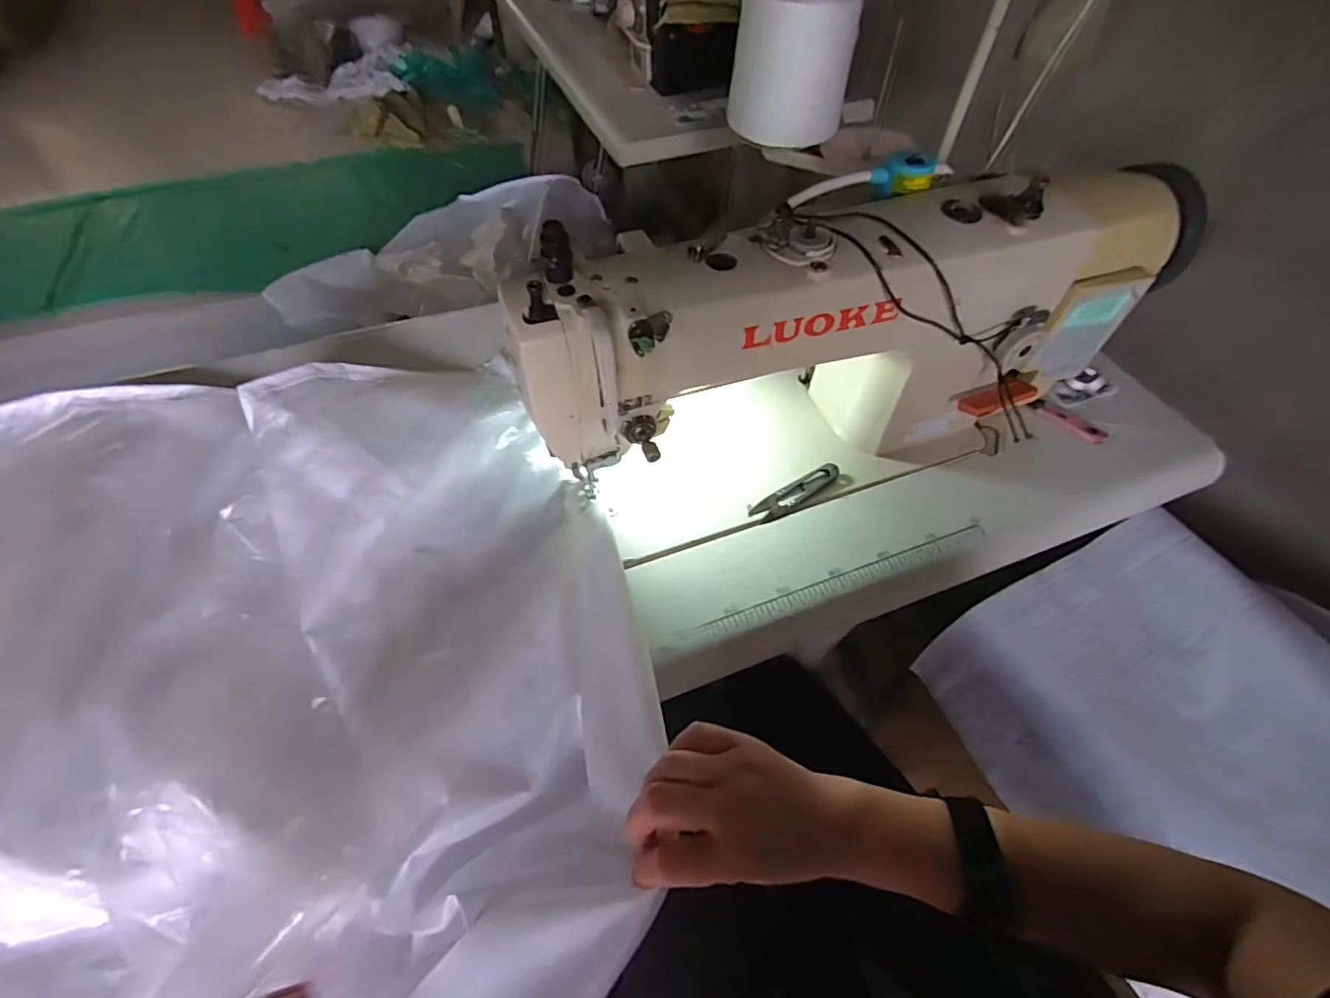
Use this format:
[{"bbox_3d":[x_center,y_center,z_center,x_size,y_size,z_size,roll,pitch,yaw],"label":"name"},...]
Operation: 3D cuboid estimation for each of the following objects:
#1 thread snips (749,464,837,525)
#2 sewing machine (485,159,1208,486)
[{"bbox_3d":[0.125,-0.006,0.535,0.100,0.008,0.026,-28,60,-19],"label":"thread snips"},{"bbox_3d":[0.173,-0.135,0.490,0.575,0.238,0.128,-14,56,-10],"label":"sewing machine"}]

